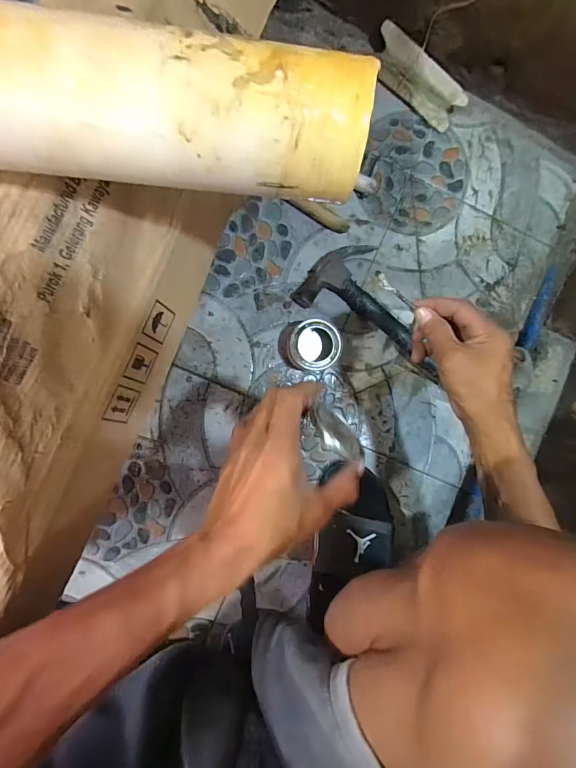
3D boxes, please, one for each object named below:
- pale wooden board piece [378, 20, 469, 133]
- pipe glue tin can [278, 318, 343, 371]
[{"bbox_3d":[0.182,-0.432,0.547,0.148,0.050,0.043,37,87,-5],"label":"pale wooden board piece"},{"bbox_3d":[0.030,-0.054,0.538,0.082,0.045,0.068,14,89,-6],"label":"pipe glue tin can"}]

